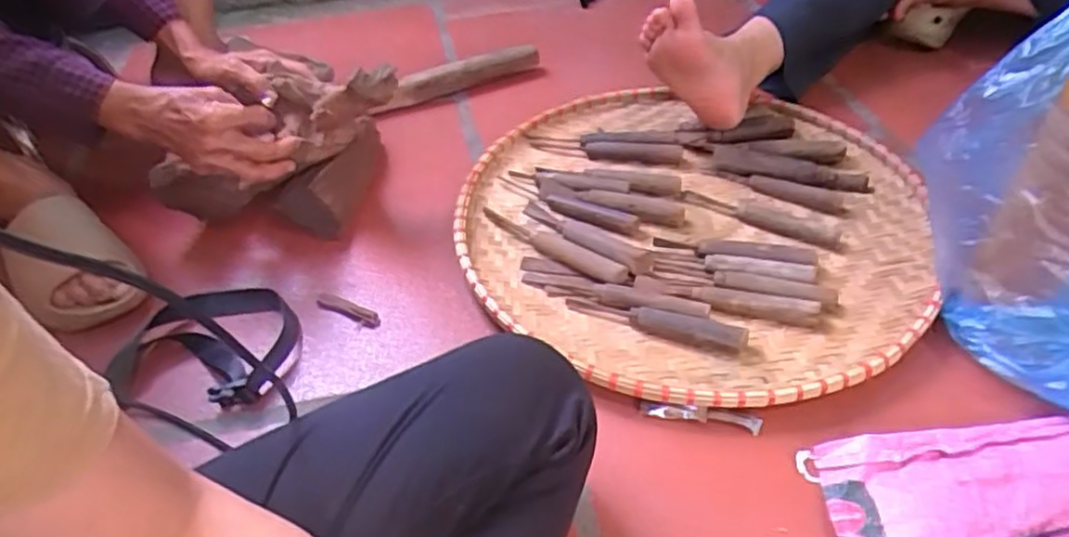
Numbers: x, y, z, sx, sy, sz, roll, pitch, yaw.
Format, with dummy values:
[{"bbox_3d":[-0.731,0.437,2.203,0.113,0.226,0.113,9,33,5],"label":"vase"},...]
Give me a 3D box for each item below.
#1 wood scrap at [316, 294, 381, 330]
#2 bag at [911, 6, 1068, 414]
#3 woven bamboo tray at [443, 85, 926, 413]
[{"bbox_3d":[-0.188,0.042,0.724,0.072,0.007,0.019,17,47,19],"label":"wood scrap"},{"bbox_3d":[0.446,-0.047,0.597,0.150,0.259,0.232,-7,44,-5],"label":"bag"},{"bbox_3d":[0.173,-0.061,0.788,0.470,0.030,0.480,15,46,18],"label":"woven bamboo tray"}]

